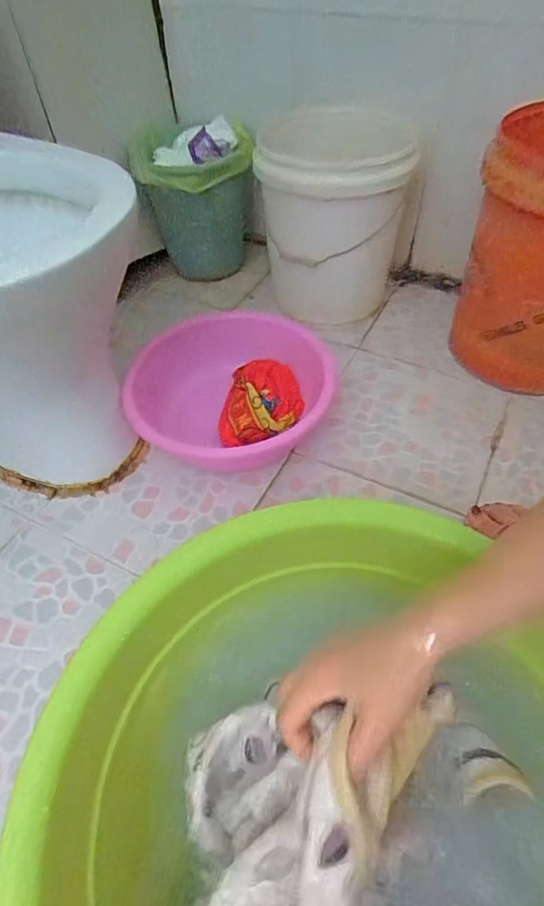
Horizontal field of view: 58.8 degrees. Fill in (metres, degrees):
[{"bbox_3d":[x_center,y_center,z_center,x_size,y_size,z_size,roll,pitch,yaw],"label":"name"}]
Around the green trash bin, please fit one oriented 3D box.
[{"bbox_3d":[-0.168,-0.562,1.104,0.232,0.300,0.253,-1,50,0],"label":"green trash bin"}]

